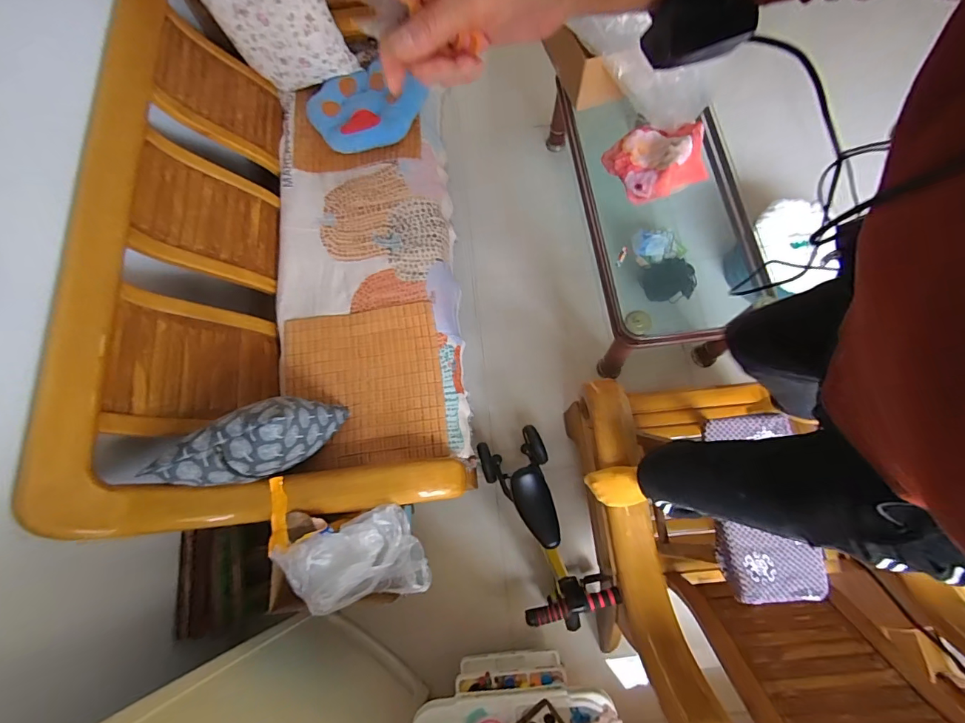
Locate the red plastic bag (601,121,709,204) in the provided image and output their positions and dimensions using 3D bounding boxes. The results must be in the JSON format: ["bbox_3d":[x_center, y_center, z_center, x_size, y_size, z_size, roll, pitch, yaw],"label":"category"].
[{"bbox_3d":[0.535,-0.649,1.391,0.247,0.142,0.251,-13,72,-2],"label":"red plastic bag"}]

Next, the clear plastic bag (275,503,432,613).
[{"bbox_3d":[-0.303,0.487,1.051,0.313,0.094,0.213,-22,73,-5],"label":"clear plastic bag"}]

